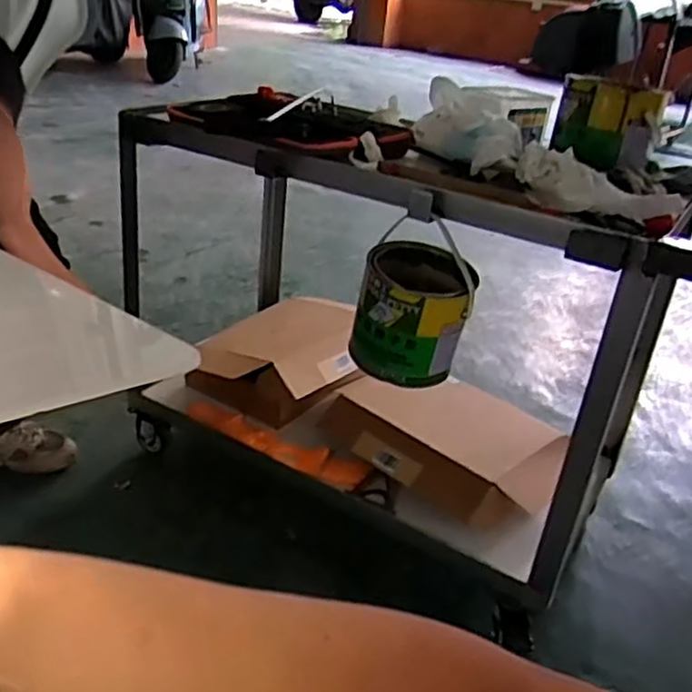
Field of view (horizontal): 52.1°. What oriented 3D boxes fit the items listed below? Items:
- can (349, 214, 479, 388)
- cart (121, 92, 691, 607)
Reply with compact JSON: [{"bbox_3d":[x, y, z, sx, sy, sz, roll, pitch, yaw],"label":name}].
[{"bbox_3d":[0.102,-0.070,1.032,0.153,0.195,0.189,10,29,7],"label":"can"},{"bbox_3d":[0.090,-0.048,1.227,0.969,0.628,0.482,19,31,22],"label":"cart"}]

